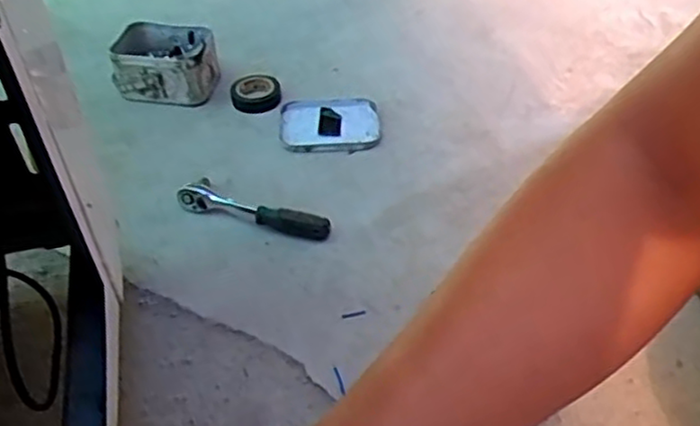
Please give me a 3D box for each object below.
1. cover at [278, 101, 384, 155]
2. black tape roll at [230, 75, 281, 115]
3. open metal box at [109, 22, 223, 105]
[{"bbox_3d":[-0.021,-0.096,0.754,0.106,0.010,0.087,-1,45,-1],"label":"cover"},{"bbox_3d":[-0.107,-0.138,0.793,0.055,0.015,0.058,-8,46,-8],"label":"black tape roll"},{"bbox_3d":[-0.211,-0.168,0.790,0.112,0.063,0.069,3,45,3],"label":"open metal box"}]

